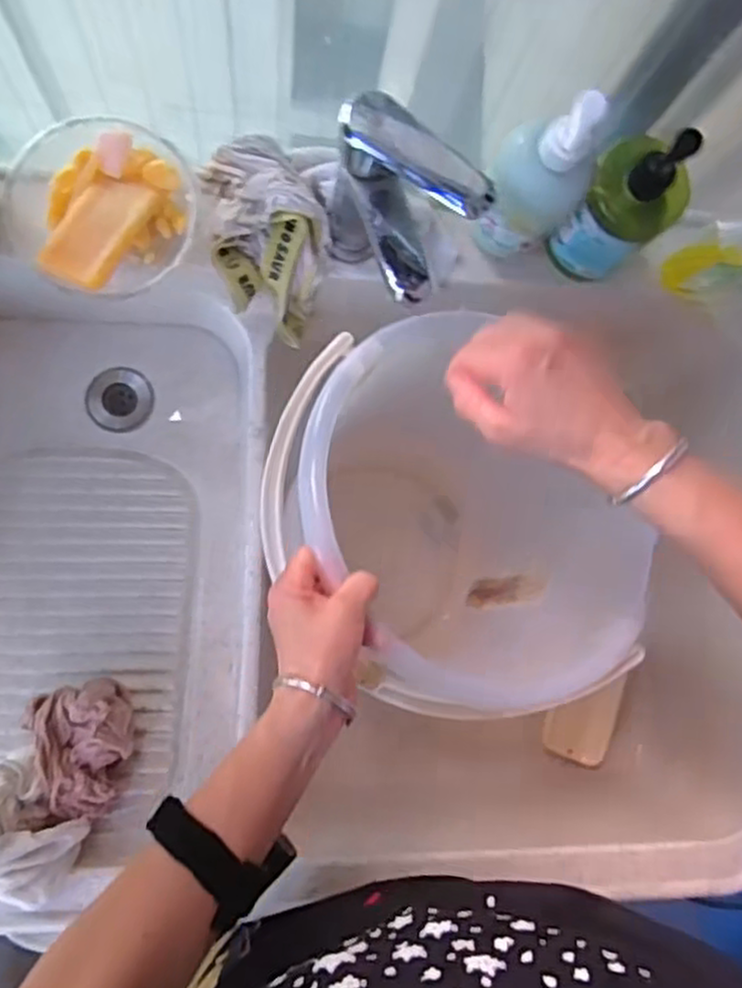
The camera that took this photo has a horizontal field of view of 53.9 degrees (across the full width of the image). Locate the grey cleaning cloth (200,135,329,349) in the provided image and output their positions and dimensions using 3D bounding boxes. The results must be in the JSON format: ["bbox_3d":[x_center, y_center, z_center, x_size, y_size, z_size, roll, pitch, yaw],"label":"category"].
[{"bbox_3d":[-0.087,-0.215,0.630,0.092,0.099,0.132,-9,85,-8],"label":"grey cleaning cloth"}]

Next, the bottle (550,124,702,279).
[{"bbox_3d":[0.202,-0.230,0.570,0.070,0.154,0.067,1,84,-7],"label":"bottle"}]

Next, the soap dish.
[{"bbox_3d":[-0.215,-0.227,0.591,0.136,0.064,0.142,43,81,-1],"label":"soap dish"}]

